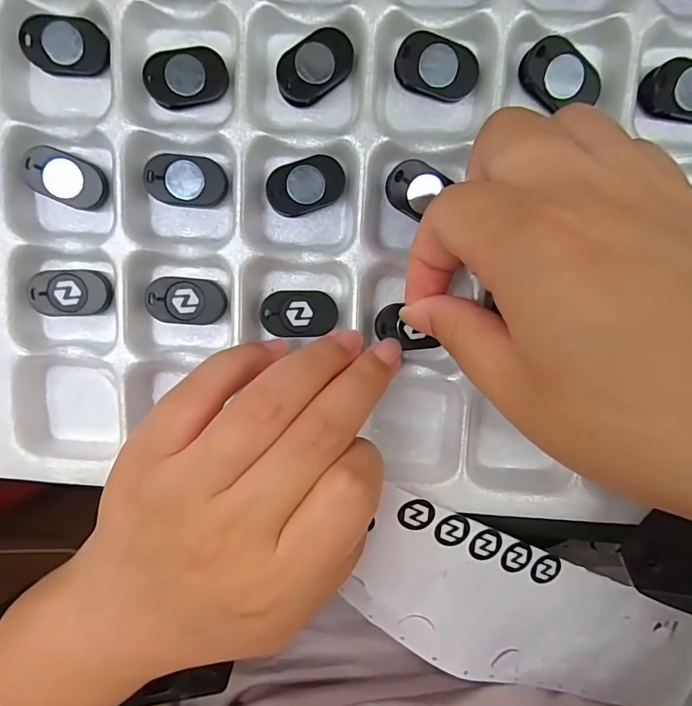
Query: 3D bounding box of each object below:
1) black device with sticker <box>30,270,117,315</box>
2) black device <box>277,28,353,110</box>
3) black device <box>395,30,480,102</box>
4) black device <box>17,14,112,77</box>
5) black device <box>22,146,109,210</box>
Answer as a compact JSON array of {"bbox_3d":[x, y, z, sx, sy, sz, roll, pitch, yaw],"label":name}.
[{"bbox_3d":[-0.106,-0.023,0.183,0.029,0.006,0.017,-3,100,3],"label":"black device with sticker"},{"bbox_3d":[-0.011,-0.101,0.167,0.029,0.005,0.018,-40,95,8],"label":"black device"},{"bbox_3d":[0.032,-0.100,0.165,0.029,0.005,0.018,15,99,1],"label":"black device"},{"bbox_3d":[-0.100,-0.110,0.170,0.027,0.008,0.017,-1,100,3],"label":"black device"},{"bbox_3d":[-0.104,-0.065,0.177,0.028,0.007,0.018,24,100,-2],"label":"black device"}]

